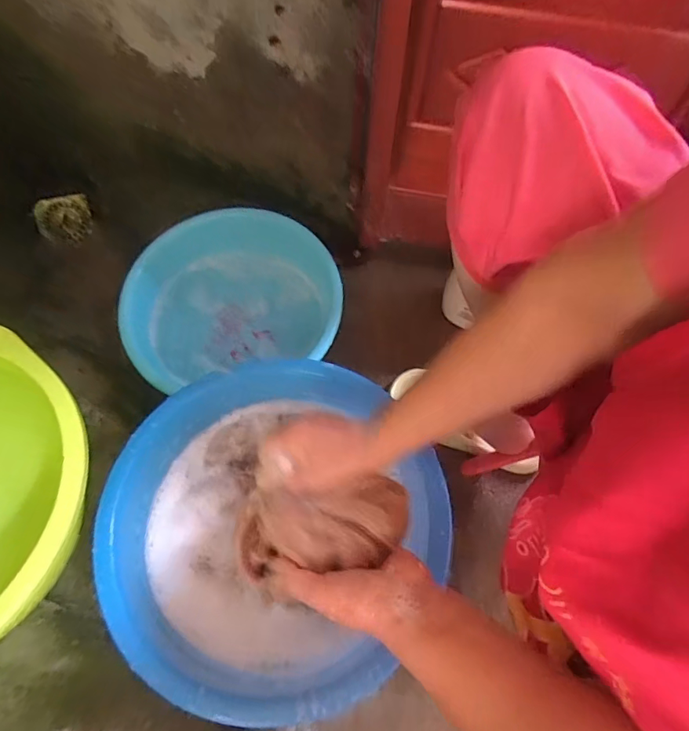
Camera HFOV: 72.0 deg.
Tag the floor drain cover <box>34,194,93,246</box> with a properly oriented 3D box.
[{"bbox_3d":[-0.574,-0.298,0.972,0.102,0.092,0.016,-9,21,-15],"label":"floor drain cover"}]

